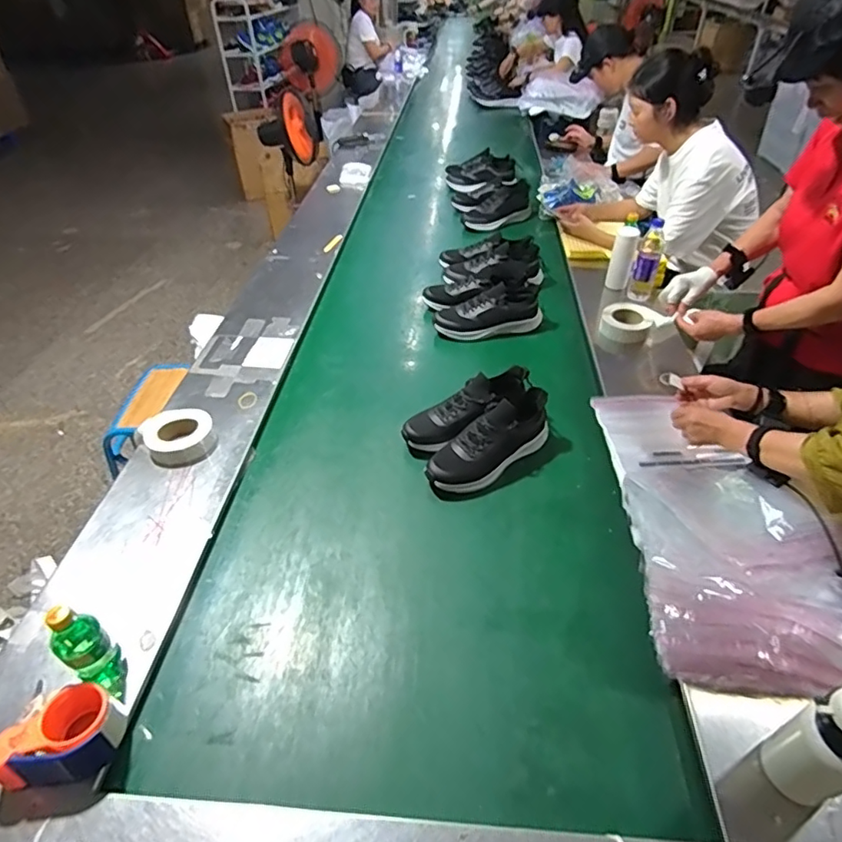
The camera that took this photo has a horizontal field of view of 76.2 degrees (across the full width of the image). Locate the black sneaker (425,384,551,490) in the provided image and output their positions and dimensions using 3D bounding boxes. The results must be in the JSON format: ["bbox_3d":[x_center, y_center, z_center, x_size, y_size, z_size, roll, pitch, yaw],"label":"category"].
[{"bbox_3d":[0.146,0.046,1.104,0.299,0.110,0.114,-32,50,-13],"label":"black sneaker"}]

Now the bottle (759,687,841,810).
[{"bbox_3d":[0.470,0.372,0.616,0.070,0.193,0.076,-2,43,2],"label":"bottle"}]

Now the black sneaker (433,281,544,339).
[{"bbox_3d":[0.192,-0.298,1.472,0.298,0.116,0.093,-8,43,-5],"label":"black sneaker"}]

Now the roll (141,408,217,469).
[{"bbox_3d":[-0.519,0.033,1.158,0.134,0.056,0.151,-27,48,-24],"label":"roll"}]

